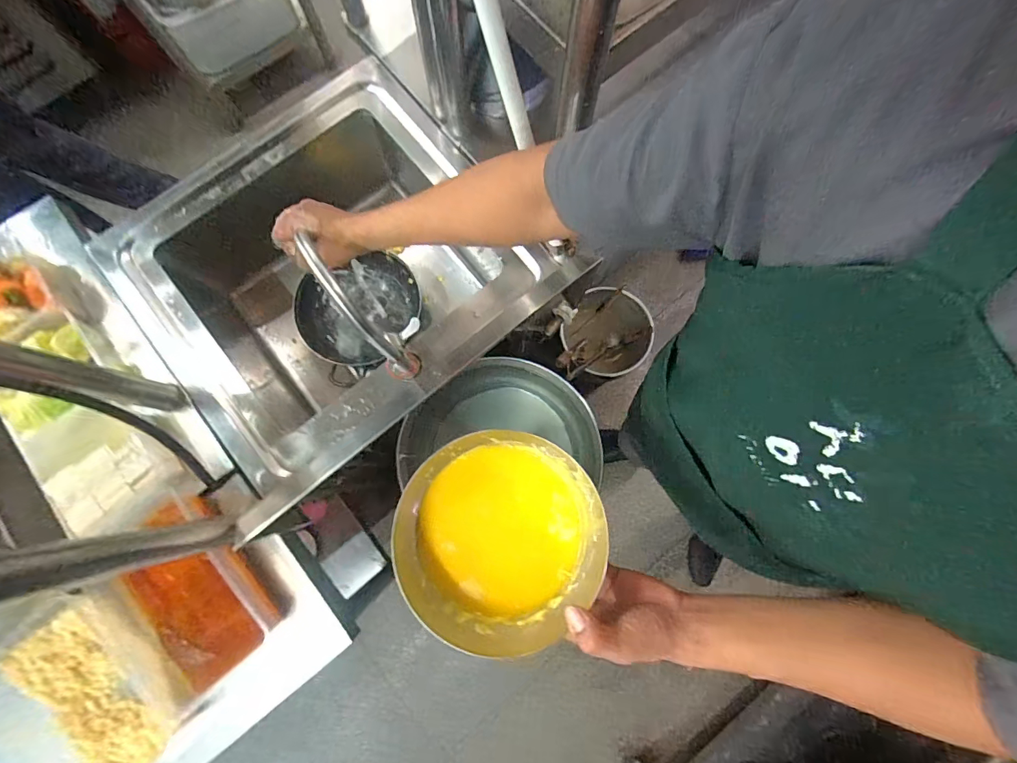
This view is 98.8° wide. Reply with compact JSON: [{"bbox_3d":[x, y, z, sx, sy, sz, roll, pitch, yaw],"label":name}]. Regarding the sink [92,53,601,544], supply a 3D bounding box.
[{"bbox_3d":[-0.311,-0.189,0.815,0.608,0.274,0.583,-39,82,-6],"label":"sink"}]

